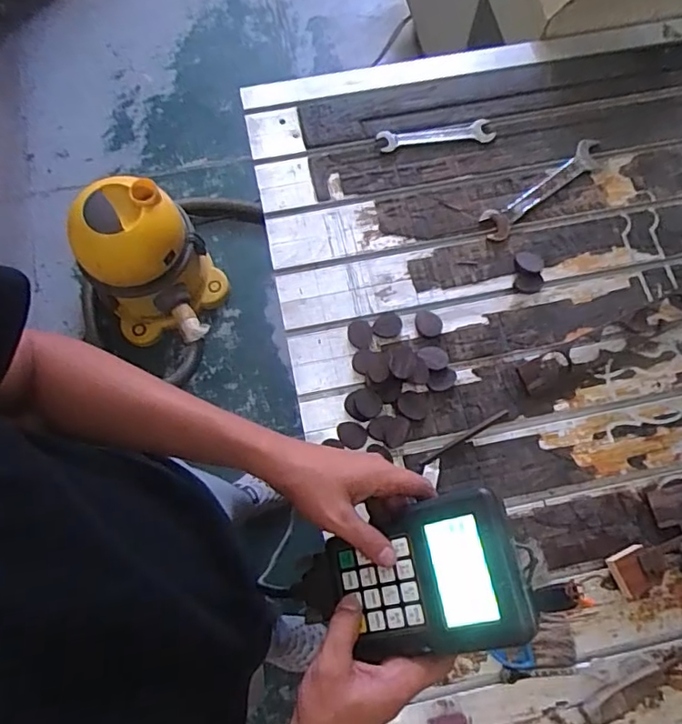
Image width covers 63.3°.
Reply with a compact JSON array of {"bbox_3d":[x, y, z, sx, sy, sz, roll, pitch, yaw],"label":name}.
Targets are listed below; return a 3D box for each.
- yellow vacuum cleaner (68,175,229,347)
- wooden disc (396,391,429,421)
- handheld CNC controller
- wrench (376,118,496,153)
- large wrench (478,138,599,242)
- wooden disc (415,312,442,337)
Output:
[{"bbox_3d":[-0.488,-0.232,1.421,0.300,0.366,0.300,0,72,-1],"label":"yellow vacuum cleaner"},{"bbox_3d":[0.101,0.062,0.776,0.042,0.005,0.040,0,73,0],"label":"wooden disc"},{"bbox_3d":[0.066,0.165,0.426,0.142,0.035,0.104,-20,67,21],"label":"handheld CNC controller"},{"bbox_3d":[0.155,-0.368,0.903,0.184,0.011,0.040,-8,73,-3],"label":"wrench"},{"bbox_3d":[0.324,-0.278,0.882,0.256,0.009,0.049,-37,77,-11],"label":"large wrench"},{"bbox_3d":[0.129,-0.056,0.814,0.037,0.007,0.042,-8,73,-3],"label":"wooden disc"}]

